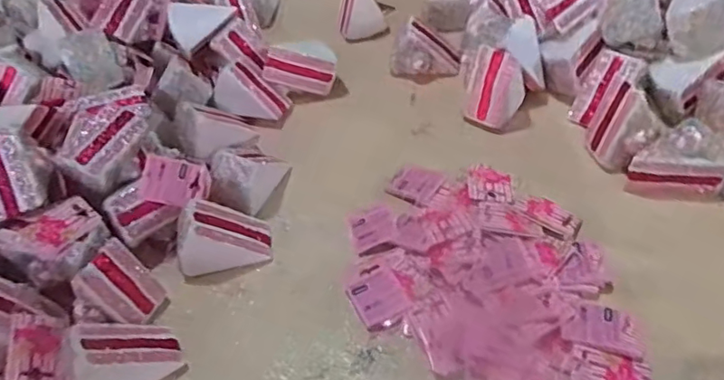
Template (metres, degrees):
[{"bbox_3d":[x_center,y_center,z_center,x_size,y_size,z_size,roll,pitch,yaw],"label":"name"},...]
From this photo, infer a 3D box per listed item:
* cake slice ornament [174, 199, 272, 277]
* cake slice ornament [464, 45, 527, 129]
[{"bbox_3d":[-0.137,0.042,0.564,0.086,0.062,0.061,-5,46,2],"label":"cake slice ornament"},{"bbox_3d":[0.153,-0.119,0.654,0.064,0.081,0.045,10,49,16],"label":"cake slice ornament"}]

